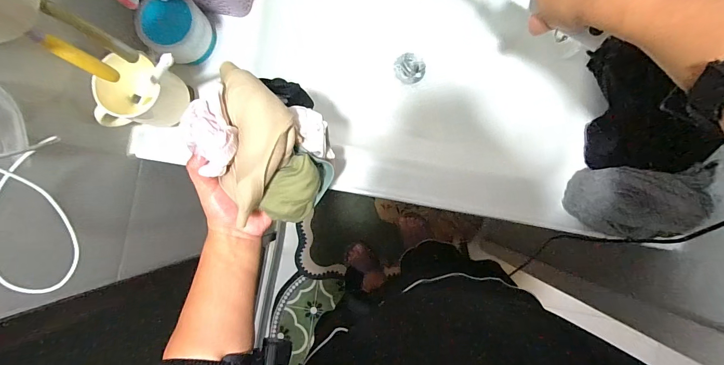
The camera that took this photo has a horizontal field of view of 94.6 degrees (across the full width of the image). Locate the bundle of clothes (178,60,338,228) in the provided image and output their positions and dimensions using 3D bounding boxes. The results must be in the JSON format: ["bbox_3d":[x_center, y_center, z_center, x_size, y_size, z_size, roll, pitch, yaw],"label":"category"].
[{"bbox_3d":[-0.097,-0.043,0.354,0.118,0.097,0.153,-41,84,2],"label":"bundle of clothes"}]

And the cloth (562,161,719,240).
[{"bbox_3d":[0.359,0.027,0.433,0.153,0.067,0.095,0,87,4],"label":"cloth"}]

